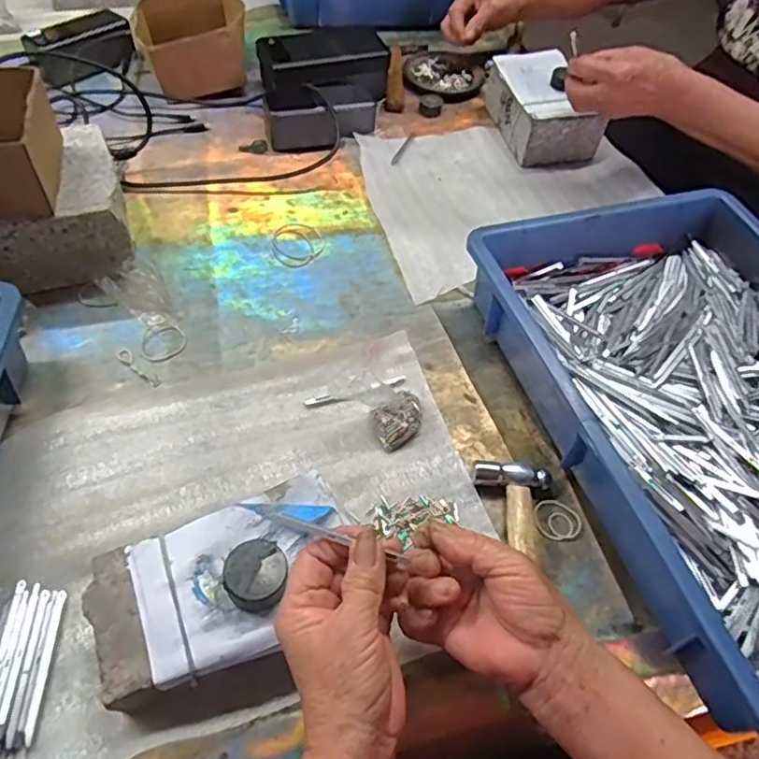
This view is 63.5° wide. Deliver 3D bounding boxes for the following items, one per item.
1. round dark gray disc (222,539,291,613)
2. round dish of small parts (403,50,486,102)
[{"bbox_3d":[-0.078,0.121,0.381,0.036,0.019,0.039,2,53,-3],"label":"round dark gray disc"},{"bbox_3d":[0.093,-0.441,0.884,0.112,0.017,0.131,8,52,1],"label":"round dish of small parts"}]

